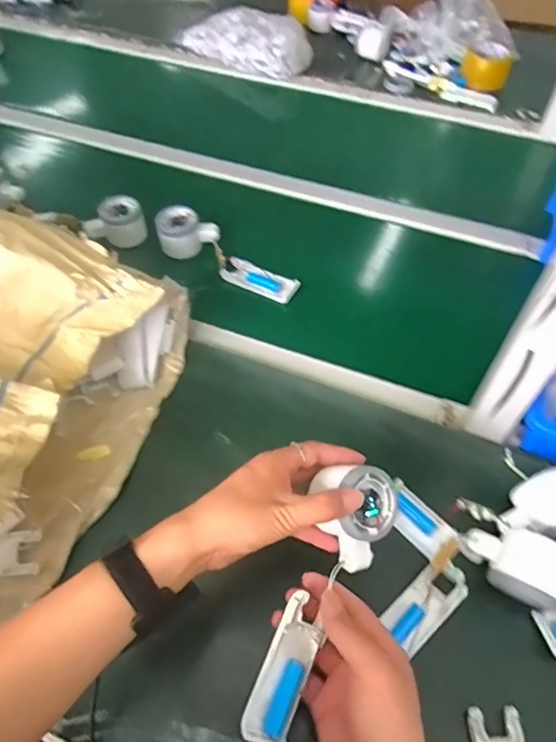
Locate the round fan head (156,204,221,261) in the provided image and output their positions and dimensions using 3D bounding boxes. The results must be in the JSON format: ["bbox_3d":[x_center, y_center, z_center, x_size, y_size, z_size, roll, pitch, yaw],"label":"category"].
[{"bbox_3d":[-0.131,-0.202,0.770,0.083,0.058,0.053,-14,55,-11],"label":"round fan head"}]

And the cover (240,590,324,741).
[{"bbox_3d":[0.006,0.223,0.399,0.037,0.022,0.102,18,69,12],"label":"cover"}]

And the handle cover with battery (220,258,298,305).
[{"bbox_3d":[-0.024,-0.125,0.739,0.105,0.021,0.041,22,56,14],"label":"handle cover with battery"}]

